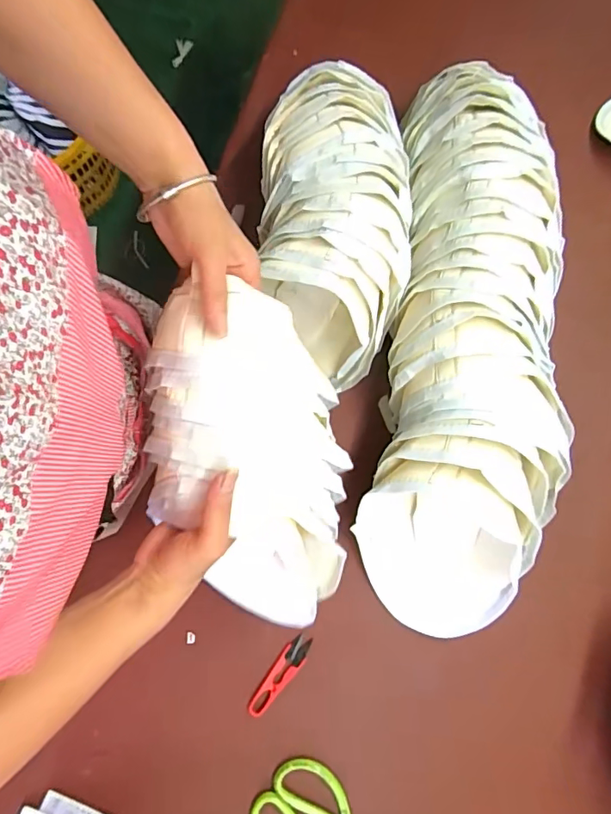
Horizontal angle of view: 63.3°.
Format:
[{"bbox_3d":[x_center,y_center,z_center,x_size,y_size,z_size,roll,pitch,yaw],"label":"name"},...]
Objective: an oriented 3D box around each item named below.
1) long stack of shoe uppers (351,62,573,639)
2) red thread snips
[{"bbox_3d":[0.195,-0.089,0.585,0.196,0.158,0.695,8,77,1],"label":"long stack of shoe uppers"},{"bbox_3d":[-0.029,0.317,0.584,0.029,0.010,0.101,35,79,6],"label":"red thread snips"}]

